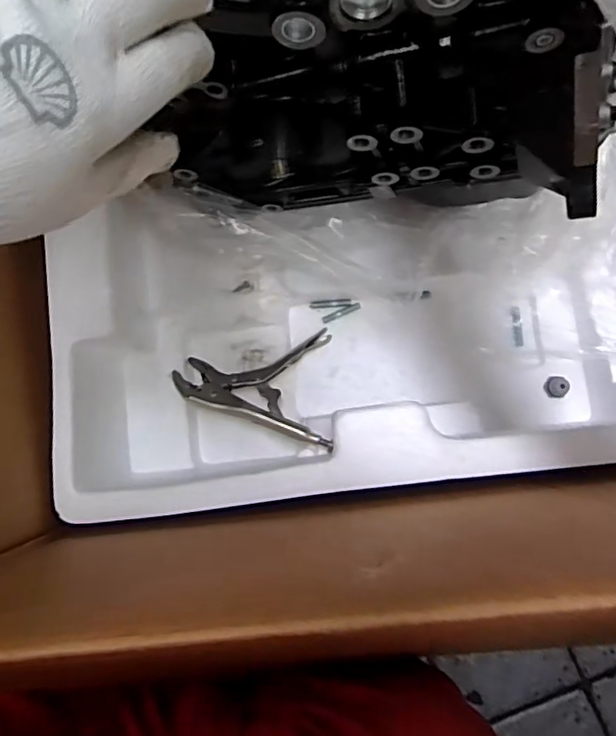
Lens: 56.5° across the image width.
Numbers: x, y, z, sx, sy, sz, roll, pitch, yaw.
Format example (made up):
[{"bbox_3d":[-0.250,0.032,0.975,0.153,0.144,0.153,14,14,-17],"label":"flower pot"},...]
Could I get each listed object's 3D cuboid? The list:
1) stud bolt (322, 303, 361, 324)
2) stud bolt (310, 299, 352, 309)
[{"bbox_3d":[0.038,-0.061,0.641,0.045,0.004,0.008,-23,88,4],"label":"stud bolt"},{"bbox_3d":[0.025,-0.072,0.640,0.046,0.008,0.008,-5,89,4],"label":"stud bolt"}]

